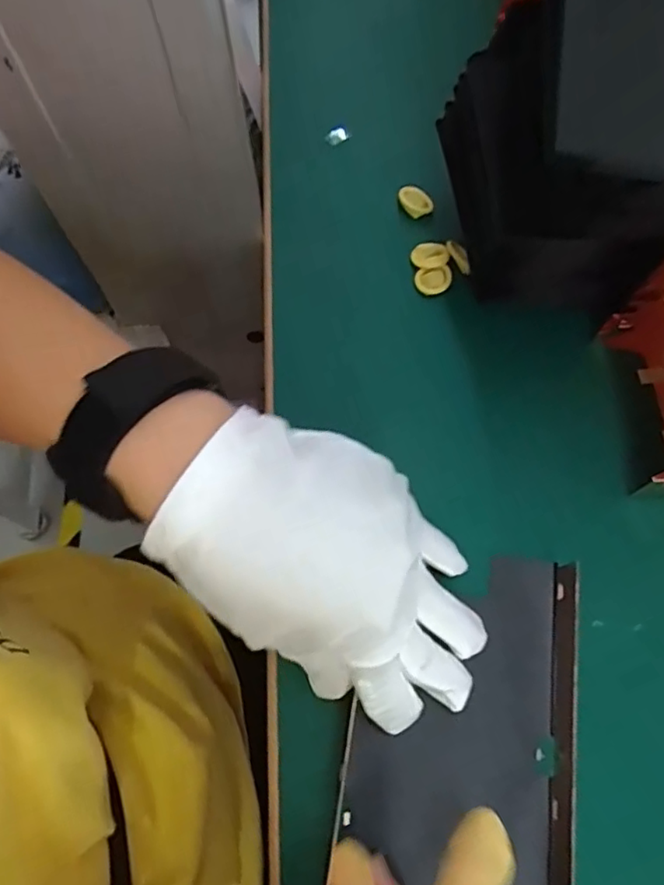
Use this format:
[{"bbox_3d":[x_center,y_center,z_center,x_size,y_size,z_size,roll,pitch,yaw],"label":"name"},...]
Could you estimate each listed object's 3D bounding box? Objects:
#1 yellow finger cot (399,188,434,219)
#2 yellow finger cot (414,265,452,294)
[{"bbox_3d":[0.047,-0.134,0.335,0.015,0.010,0.018,-29,71,-9],"label":"yellow finger cot"},{"bbox_3d":[0.054,-0.085,0.318,0.019,0.007,0.014,-5,69,0],"label":"yellow finger cot"}]

